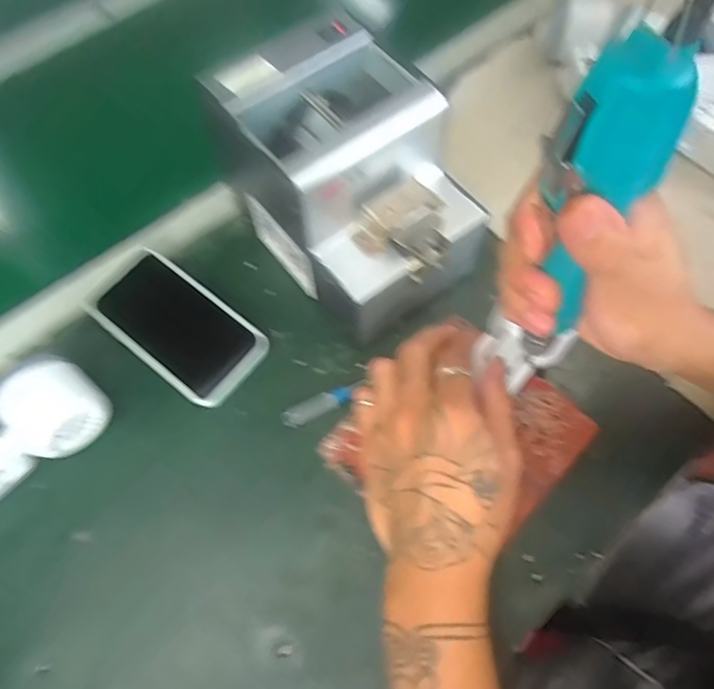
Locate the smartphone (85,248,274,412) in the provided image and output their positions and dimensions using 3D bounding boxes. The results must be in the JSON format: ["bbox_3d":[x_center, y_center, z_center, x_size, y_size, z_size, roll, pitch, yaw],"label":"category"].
[{"bbox_3d":[-0.151,-0.018,0.449,0.152,0.019,0.076,34,70,17],"label":"smartphone"}]

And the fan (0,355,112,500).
[{"bbox_3d":[-0.264,0.078,0.391,0.169,0.050,0.064,-36,67,-14],"label":"fan"}]

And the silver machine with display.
[{"bbox_3d":[-0.004,-0.116,0.416,0.129,0.150,0.174,-36,67,-14],"label":"silver machine with display"}]

